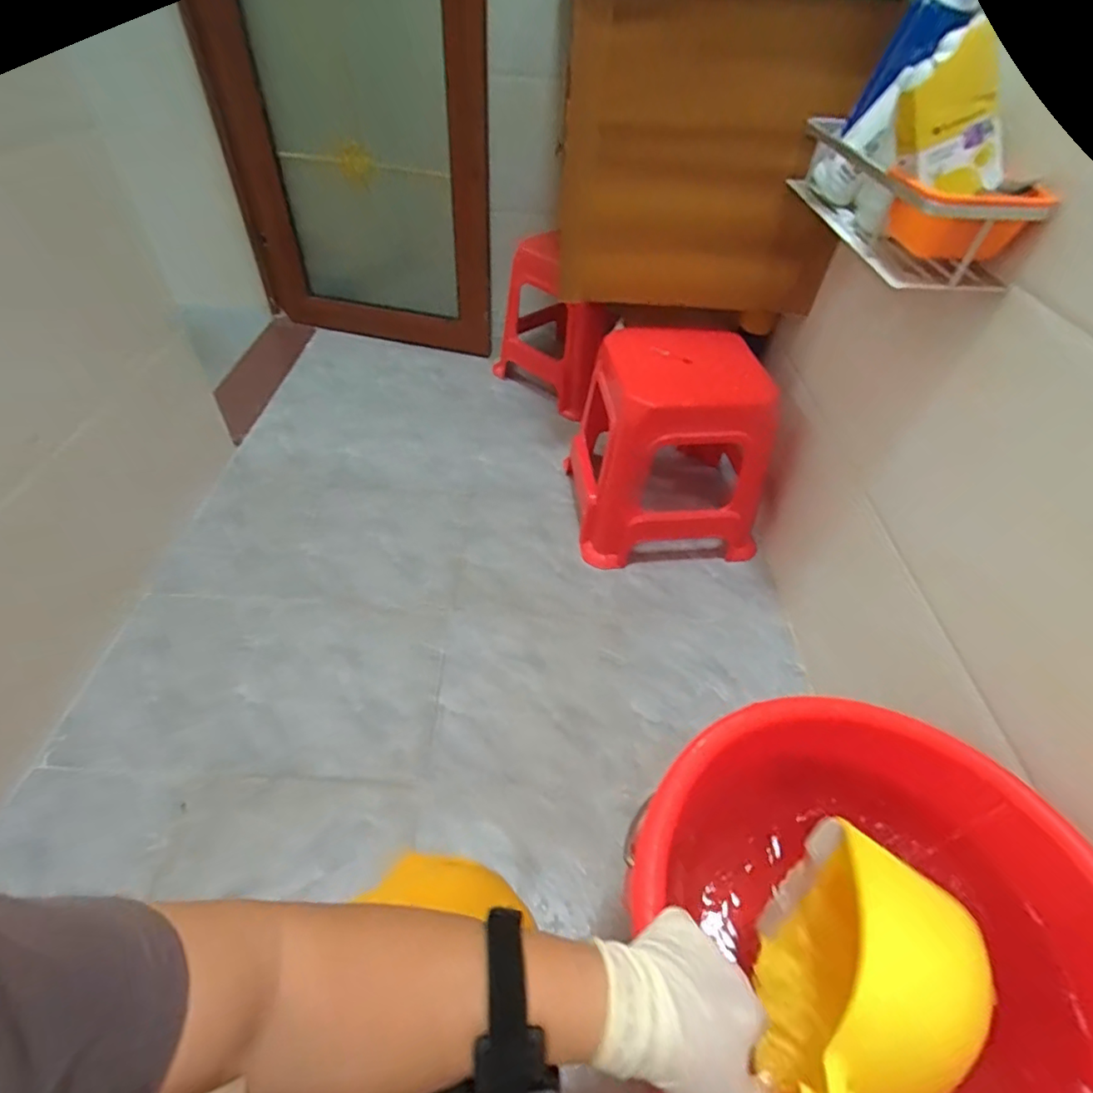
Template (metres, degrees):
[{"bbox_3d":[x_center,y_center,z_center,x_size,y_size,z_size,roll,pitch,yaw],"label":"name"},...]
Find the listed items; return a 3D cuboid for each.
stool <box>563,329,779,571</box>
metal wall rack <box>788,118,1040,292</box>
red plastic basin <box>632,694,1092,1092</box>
[{"bbox_3d":[0.240,-0.186,1.057,0.330,0.338,0.306,-1,49,-7],"label":"stool"},{"bbox_3d":[0.417,-0.426,0.677,0.126,0.092,0.393,5,46,-1],"label":"metal wall rack"},{"bbox_3d":[0.242,0.307,0.416,0.321,0.149,0.360,4,46,-1],"label":"red plastic basin"}]

